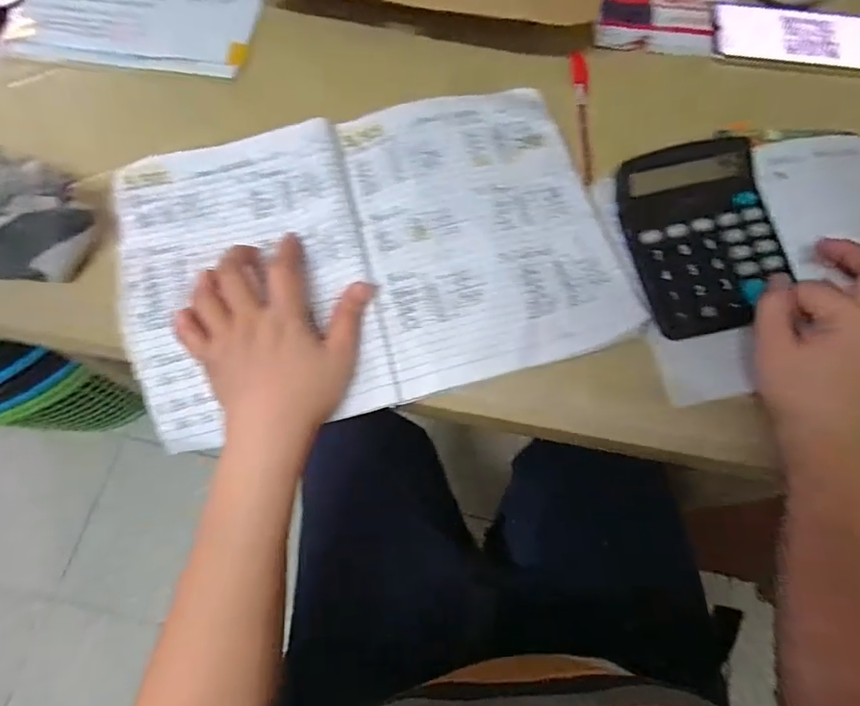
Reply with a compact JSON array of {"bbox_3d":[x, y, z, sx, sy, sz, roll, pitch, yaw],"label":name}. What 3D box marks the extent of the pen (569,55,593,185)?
[{"bbox_3d":[0.136,-0.207,0.473,0.015,0.011,0.137,0,70,-3],"label":"pen"}]

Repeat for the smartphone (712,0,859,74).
[{"bbox_3d":[0.348,-0.301,0.511,0.154,0.009,0.072,5,74,3],"label":"smartphone"}]

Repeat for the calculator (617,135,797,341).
[{"bbox_3d":[0.213,-0.089,0.407,0.113,0.035,0.140,-11,71,-6],"label":"calculator"}]

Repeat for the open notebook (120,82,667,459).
[{"bbox_3d":[-0.051,-0.079,0.424,0.367,0.019,0.245,-13,73,-3],"label":"open notebook"}]

